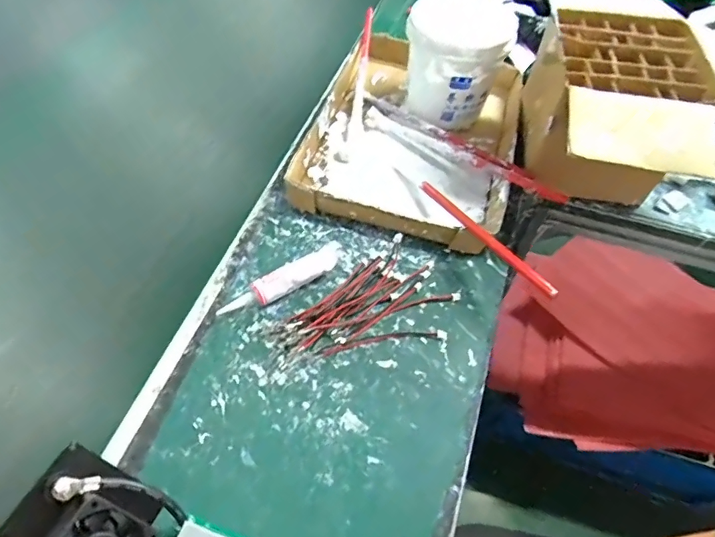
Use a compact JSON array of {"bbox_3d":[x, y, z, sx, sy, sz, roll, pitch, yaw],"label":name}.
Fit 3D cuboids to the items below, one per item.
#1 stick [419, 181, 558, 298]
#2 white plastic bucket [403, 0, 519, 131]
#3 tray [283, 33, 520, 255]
[{"bbox_3d":[0.119,-0.037,0.468,0.008,0.015,0.209,-20,42,-16],"label":"stick"},{"bbox_3d":[0.120,-0.254,0.591,0.114,0.115,0.124,1,56,-1],"label":"white plastic bucket"},{"bbox_3d":[0.074,-0.179,0.601,0.238,0.038,0.331,15,57,9],"label":"tray"}]

